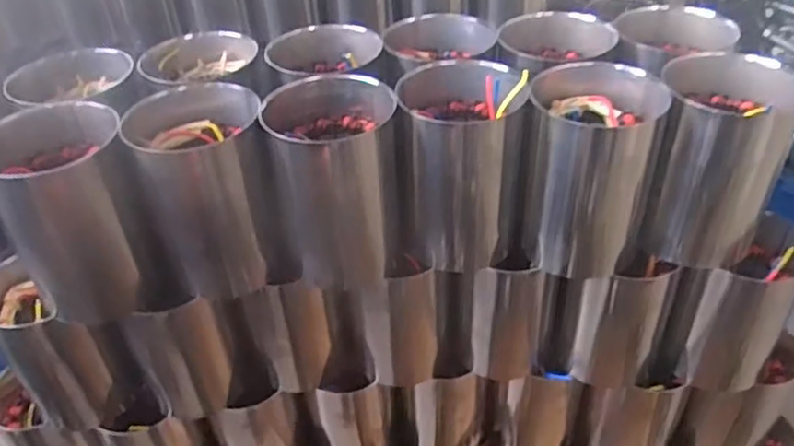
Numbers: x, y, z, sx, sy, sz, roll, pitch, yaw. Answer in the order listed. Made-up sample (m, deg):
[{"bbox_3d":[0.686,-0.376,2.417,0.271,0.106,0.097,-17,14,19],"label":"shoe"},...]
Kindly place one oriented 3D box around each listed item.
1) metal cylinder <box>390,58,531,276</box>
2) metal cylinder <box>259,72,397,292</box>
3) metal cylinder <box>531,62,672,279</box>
[{"bbox_3d":[0.048,-0.044,0.502,0.088,0.148,0.079,7,40,13],"label":"metal cylinder"},{"bbox_3d":[-0.046,-0.032,0.503,0.088,0.146,0.078,-7,39,-4],"label":"metal cylinder"},{"bbox_3d":[0.144,-0.040,0.499,0.085,0.146,0.081,12,41,19],"label":"metal cylinder"}]

